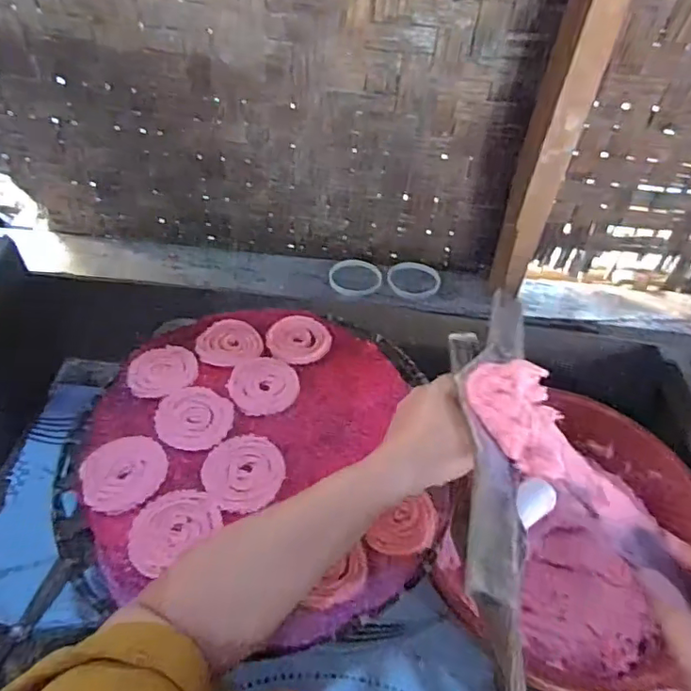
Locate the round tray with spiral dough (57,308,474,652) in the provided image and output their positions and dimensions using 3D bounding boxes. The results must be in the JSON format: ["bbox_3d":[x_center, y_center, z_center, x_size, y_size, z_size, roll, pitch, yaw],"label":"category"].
[{"bbox_3d":[-0.081,0.096,0.585,0.371,0.023,0.371,2,47,-2],"label":"round tray with spiral dough"}]

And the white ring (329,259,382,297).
[{"bbox_3d":[0.016,-0.118,0.950,0.084,0.015,0.091,2,47,-2],"label":"white ring"}]

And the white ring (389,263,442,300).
[{"bbox_3d":[0.119,-0.113,0.958,0.090,0.017,0.090,2,47,-2],"label":"white ring"}]

